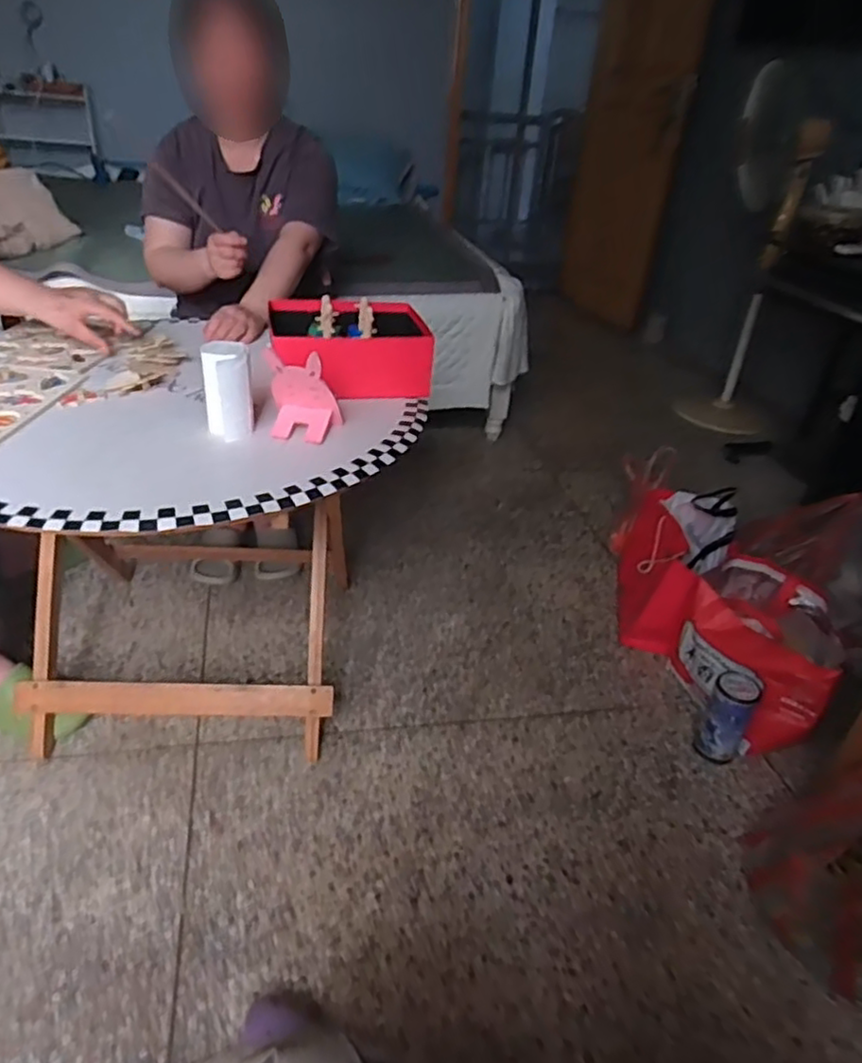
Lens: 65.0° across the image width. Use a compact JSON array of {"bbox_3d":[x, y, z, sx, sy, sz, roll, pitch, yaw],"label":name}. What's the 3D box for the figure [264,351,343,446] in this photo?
[{"bbox_3d":[-0.177,-0.193,0.928,0.091,0.113,0.072,16,34,14],"label":"figure"}]

